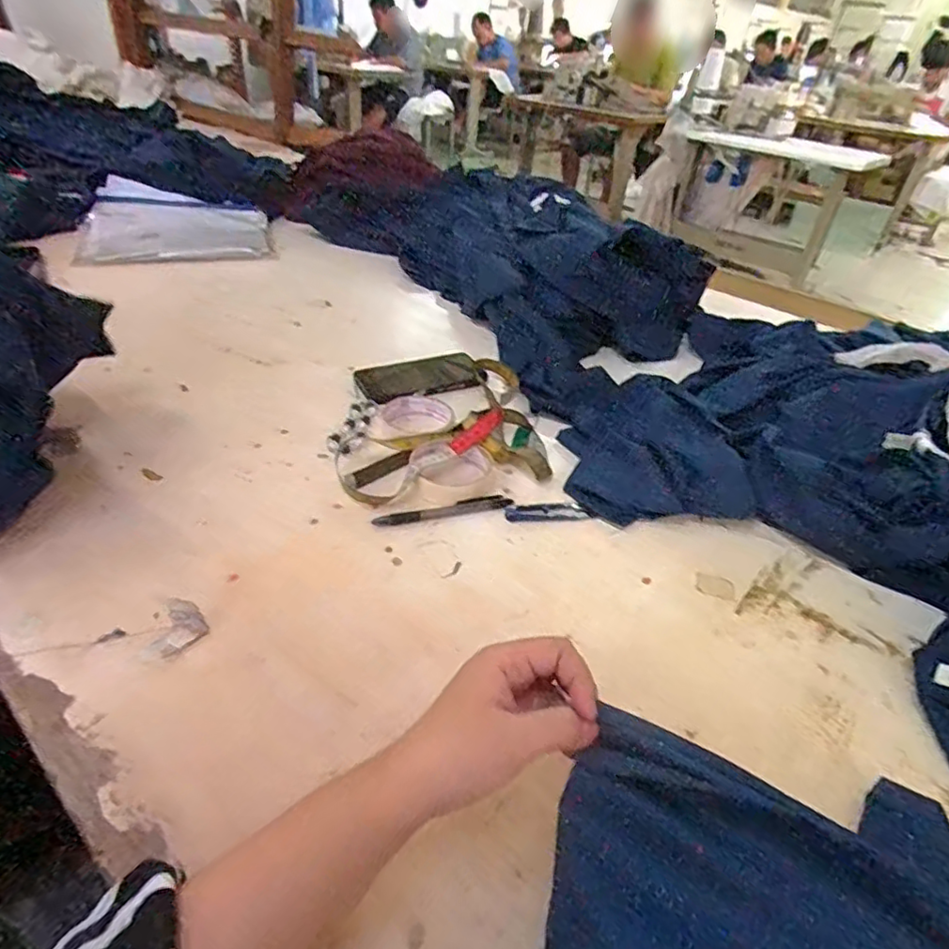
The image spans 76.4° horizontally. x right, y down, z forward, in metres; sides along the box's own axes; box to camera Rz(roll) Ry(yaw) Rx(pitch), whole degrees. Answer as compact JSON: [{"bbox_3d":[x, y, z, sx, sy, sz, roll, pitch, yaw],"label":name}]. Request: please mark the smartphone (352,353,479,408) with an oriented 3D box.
[{"bbox_3d":[-0.067,-0.125,0.771,0.158,0.016,0.075,-15,42,-23],"label":"smartphone"}]

